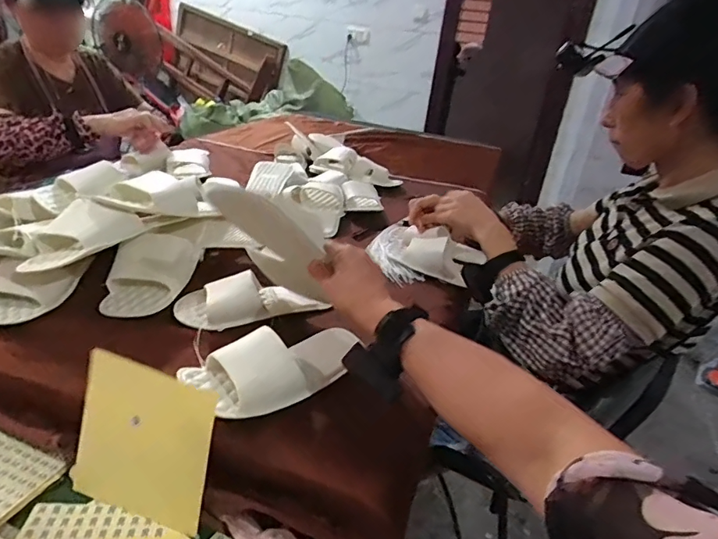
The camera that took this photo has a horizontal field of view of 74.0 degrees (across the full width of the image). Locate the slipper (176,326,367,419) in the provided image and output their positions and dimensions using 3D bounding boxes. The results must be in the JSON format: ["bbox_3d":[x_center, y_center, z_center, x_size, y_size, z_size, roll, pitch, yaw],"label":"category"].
[{"bbox_3d":[-0.085,0.115,0.576,0.218,0.056,0.118,-16,35,-39],"label":"slipper"}]

